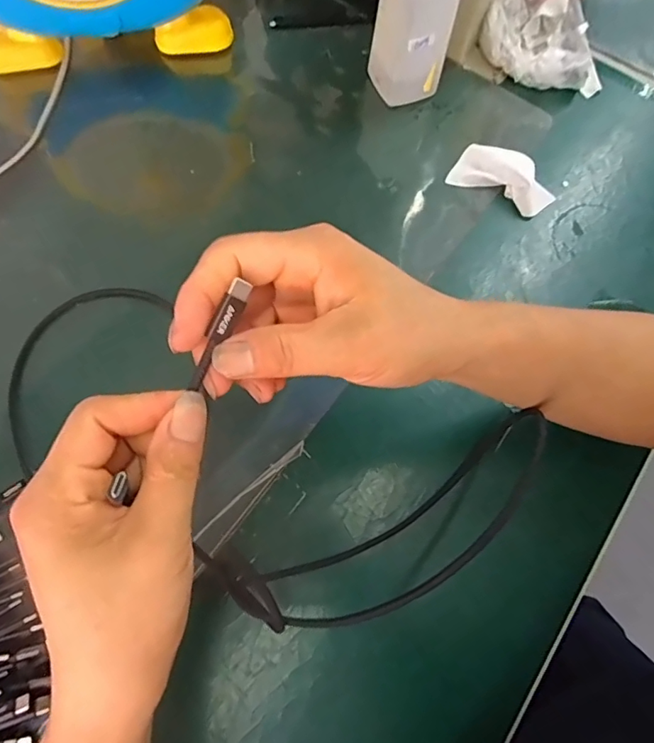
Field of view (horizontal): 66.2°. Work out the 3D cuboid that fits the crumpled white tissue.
[{"bbox_3d":[0.157,-0.170,0.443,0.089,0.022,0.042,26,69,7],"label":"crumpled white tissue"}]

